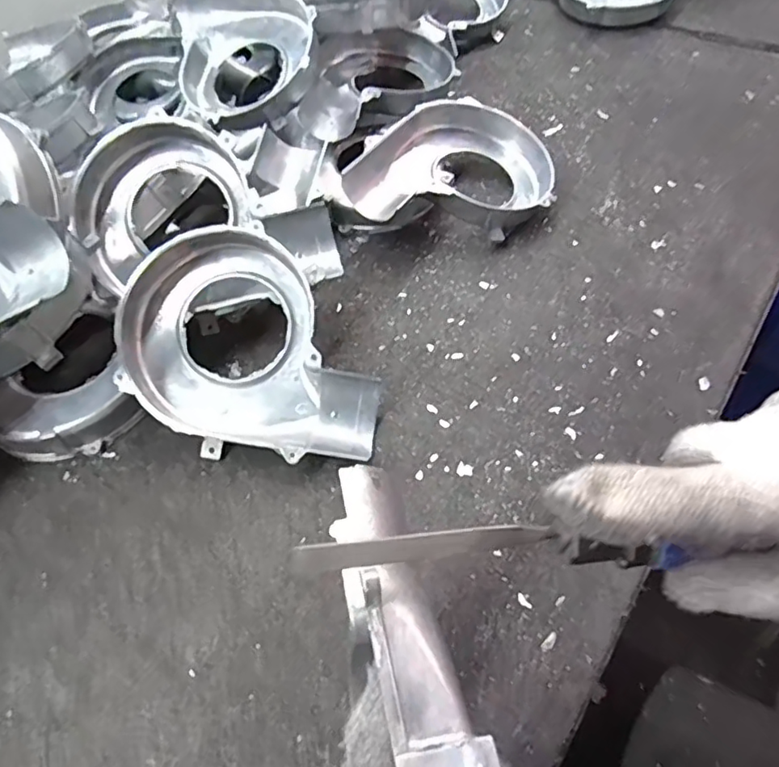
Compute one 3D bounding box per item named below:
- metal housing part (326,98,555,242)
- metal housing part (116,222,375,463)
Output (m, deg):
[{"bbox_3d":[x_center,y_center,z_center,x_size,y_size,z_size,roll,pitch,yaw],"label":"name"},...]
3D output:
[{"bbox_3d":[0.059,-0.195,0.541,0.218,0.071,0.145,-27,58,-15],"label":"metal housing part"},{"bbox_3d":[-0.108,-0.015,0.427,0.146,0.047,0.200,-32,85,-3],"label":"metal housing part"}]

